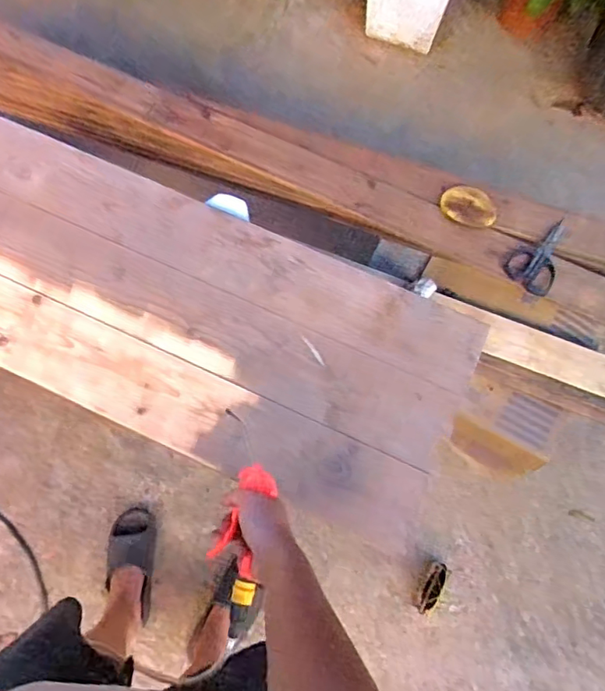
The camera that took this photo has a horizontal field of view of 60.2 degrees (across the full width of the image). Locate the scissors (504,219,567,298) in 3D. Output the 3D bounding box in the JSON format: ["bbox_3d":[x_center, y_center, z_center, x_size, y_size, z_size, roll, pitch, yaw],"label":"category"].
[{"bbox_3d":[0.409,-0.162,0.896,0.083,0.017,0.158,34,68,3],"label":"scissors"}]

